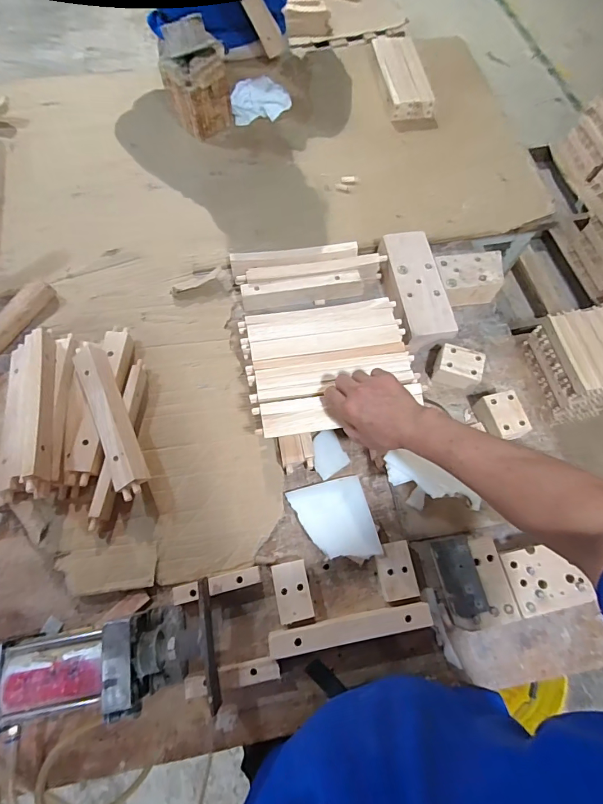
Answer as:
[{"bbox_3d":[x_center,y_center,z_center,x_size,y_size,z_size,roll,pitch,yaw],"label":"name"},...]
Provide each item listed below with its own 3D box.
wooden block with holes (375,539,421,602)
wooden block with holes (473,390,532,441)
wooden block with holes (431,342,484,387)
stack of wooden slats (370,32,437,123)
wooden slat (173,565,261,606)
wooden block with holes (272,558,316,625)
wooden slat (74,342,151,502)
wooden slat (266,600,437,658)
[{"bbox_3d":[0.137,0.247,0.592,0.050,0.030,0.078,-8,69,-4],"label":"wooden block with holes"},{"bbox_3d":[0.337,0.028,0.680,0.057,0.054,0.078,-16,70,-7],"label":"wooden block with holes"},{"bbox_3d":[0.277,-0.060,0.716,0.076,0.050,0.063,21,70,7],"label":"wooden block with holes"},{"bbox_3d":[0.256,-0.830,1.022,0.117,0.051,0.273,-5,69,-3],"label":"stack of wooden slats"},{"bbox_3d":[-0.120,0.265,0.585,0.121,0.029,0.024,-12,70,-6],"label":"wooden slat"},{"bbox_3d":[-0.012,0.275,0.586,0.048,0.031,0.078,-10,69,-5],"label":"wooden block with holes"},{"bbox_3d":[-0.306,0.022,0.638,0.053,0.027,0.268,-26,71,-11],"label":"wooden slat"},{"bbox_3d":[0.066,0.307,0.542,0.215,0.022,0.033,-9,69,-4],"label":"wooden slat"}]

